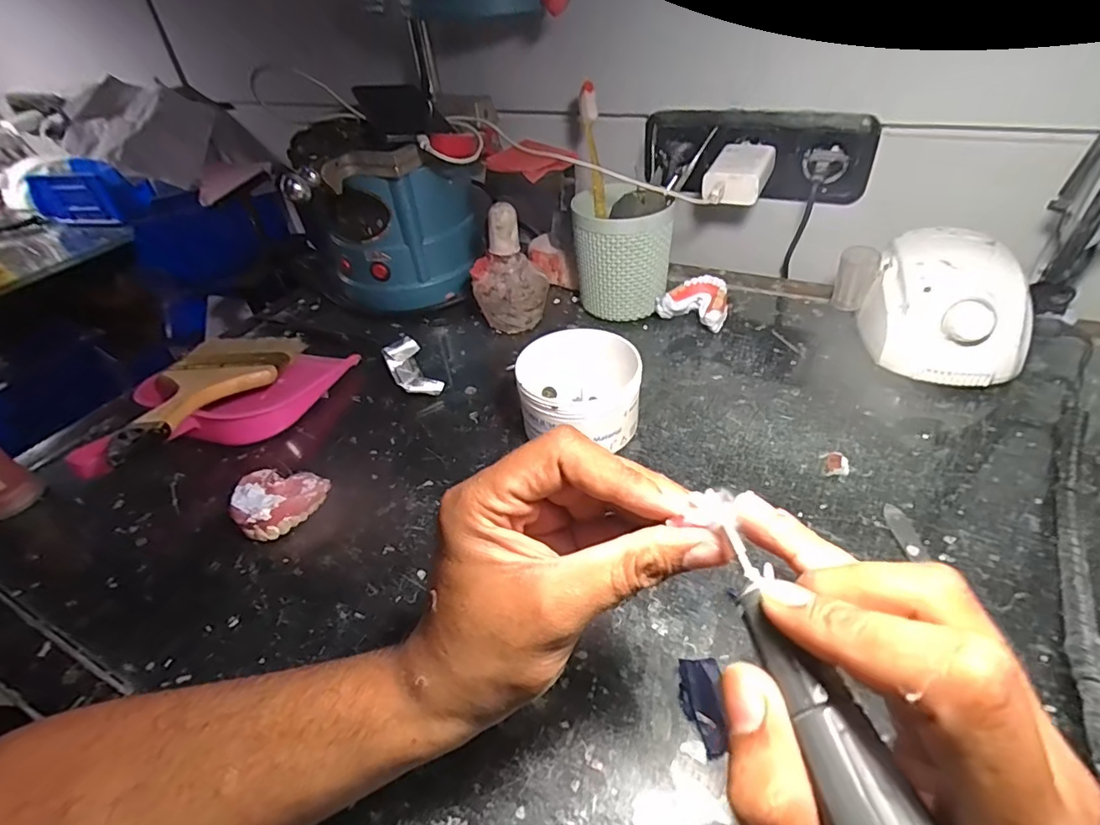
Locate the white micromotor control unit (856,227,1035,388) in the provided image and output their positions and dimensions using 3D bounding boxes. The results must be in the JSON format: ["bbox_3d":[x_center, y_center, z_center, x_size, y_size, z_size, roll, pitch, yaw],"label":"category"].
[{"bbox_3d":[0.321,-0.088,0.453,0.096,0.080,0.135,2,41,10],"label":"white micromotor control unit"}]

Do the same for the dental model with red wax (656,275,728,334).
[{"bbox_3d":[0.143,-0.107,0.532,0.064,0.035,0.050,19,47,26],"label":"dental model with red wax"}]

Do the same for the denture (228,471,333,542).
[{"bbox_3d":[-0.197,0.058,0.391,0.057,0.027,0.059,29,52,34],"label":"denture"}]

